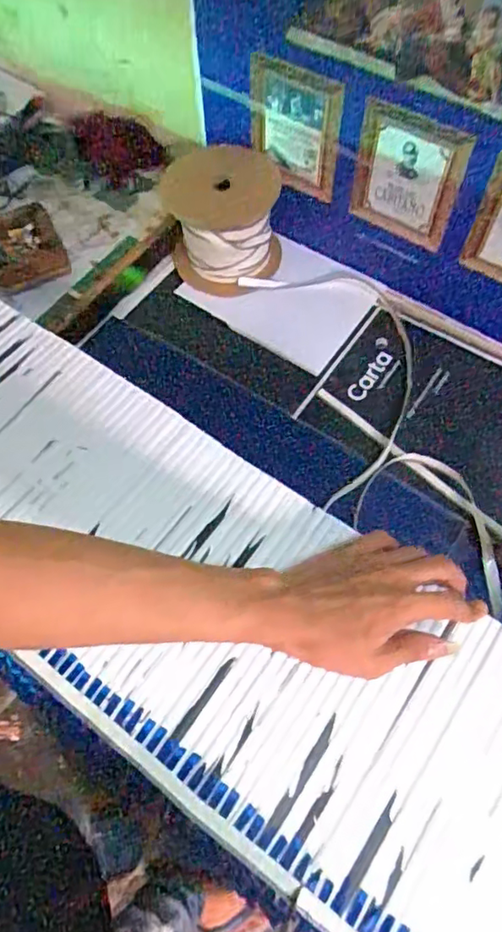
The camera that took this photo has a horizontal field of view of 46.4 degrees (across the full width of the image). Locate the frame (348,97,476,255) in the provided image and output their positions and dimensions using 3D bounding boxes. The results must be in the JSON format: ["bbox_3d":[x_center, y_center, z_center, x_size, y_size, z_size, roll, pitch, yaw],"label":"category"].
[{"bbox_3d":[0.183,-0.341,0.699,0.131,0.150,0.013,30,68,16],"label":"frame"}]

